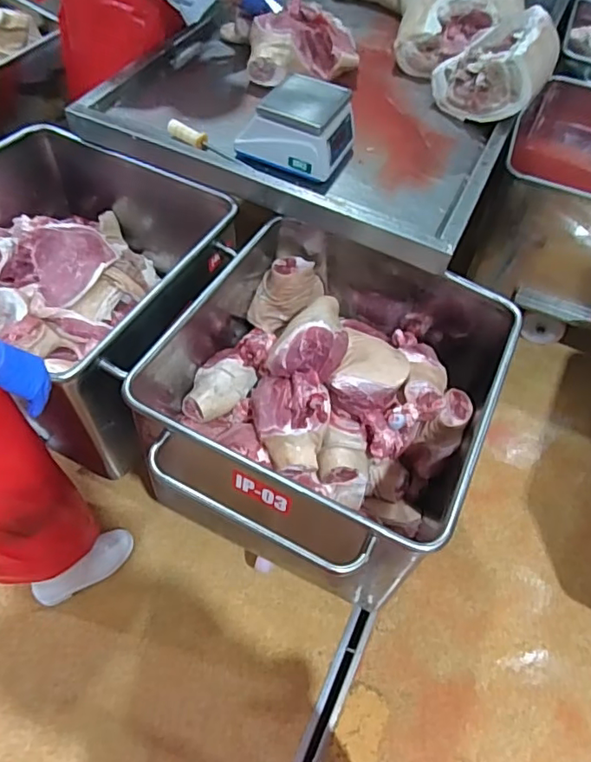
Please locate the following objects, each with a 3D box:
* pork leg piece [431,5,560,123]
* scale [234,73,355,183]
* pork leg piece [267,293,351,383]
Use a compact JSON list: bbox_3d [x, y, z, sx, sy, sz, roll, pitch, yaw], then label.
[{"bbox_3d":[0.557,-0.867,1.550,0.304,0.261,0.188,13,56,4],"label":"pork leg piece"},{"bbox_3d":[0.007,-0.655,1.386,0.243,0.160,0.243,22,57,10],"label":"scale"},{"bbox_3d":[0.041,-0.118,1.235,0.163,0.105,0.256,13,56,4],"label":"pork leg piece"}]

